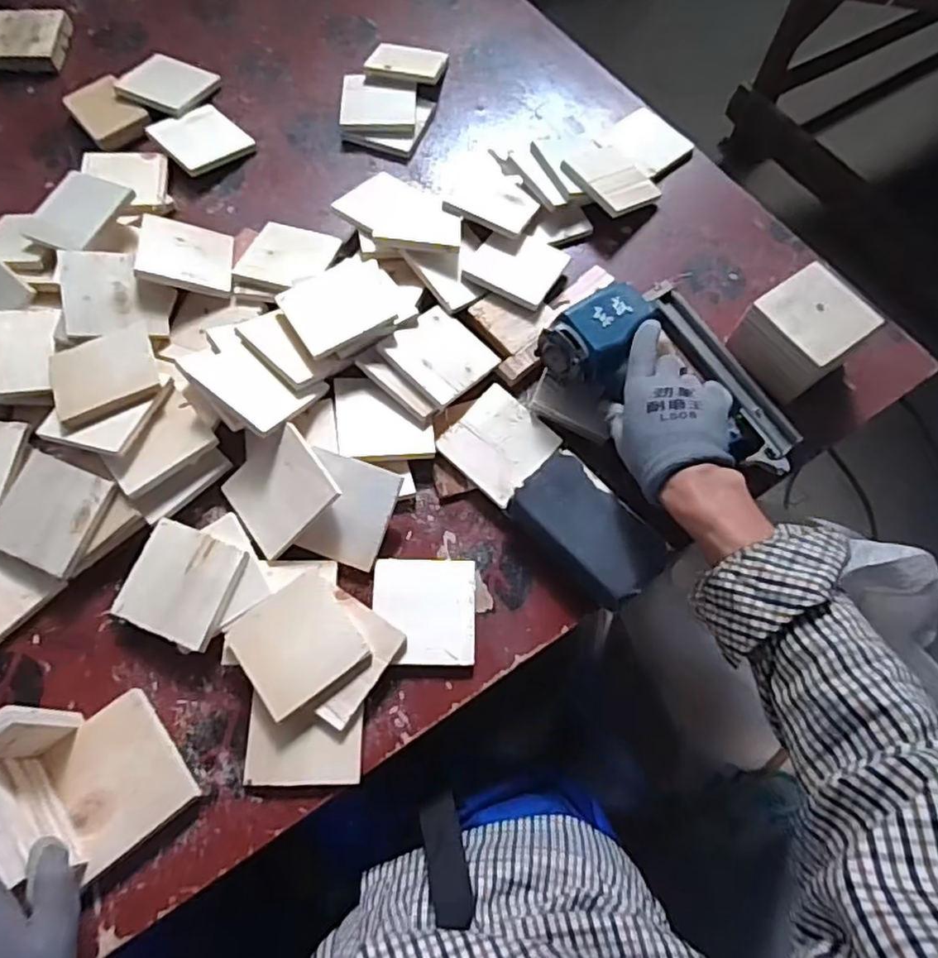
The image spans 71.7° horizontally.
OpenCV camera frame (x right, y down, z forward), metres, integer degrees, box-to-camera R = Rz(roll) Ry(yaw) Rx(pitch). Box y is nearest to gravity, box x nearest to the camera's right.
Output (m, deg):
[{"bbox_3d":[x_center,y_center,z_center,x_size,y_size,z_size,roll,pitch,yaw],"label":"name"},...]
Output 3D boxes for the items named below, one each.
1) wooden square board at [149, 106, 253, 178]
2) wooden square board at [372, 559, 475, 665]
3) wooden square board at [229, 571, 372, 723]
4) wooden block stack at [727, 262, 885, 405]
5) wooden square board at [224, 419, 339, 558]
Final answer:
[{"bbox_3d":[-0.316,-0.402,0.766,0.092,0.009,0.089,-36,79,-20],"label":"wooden square board"},{"bbox_3d":[-0.039,0.115,0.570,0.088,0.005,0.091,0,69,1],"label":"wooden square board"},{"bbox_3d":[-0.139,0.133,0.529,0.091,0.013,0.090,-34,73,-20],"label":"wooden square board"},{"bbox_3d":[0.327,-0.142,0.647,0.095,0.075,0.093,-36,72,-12],"label":"wooden block stack"},{"bbox_3d":[-0.170,0.009,0.583,0.091,0.008,0.086,-42,71,9],"label":"wooden square board"}]

